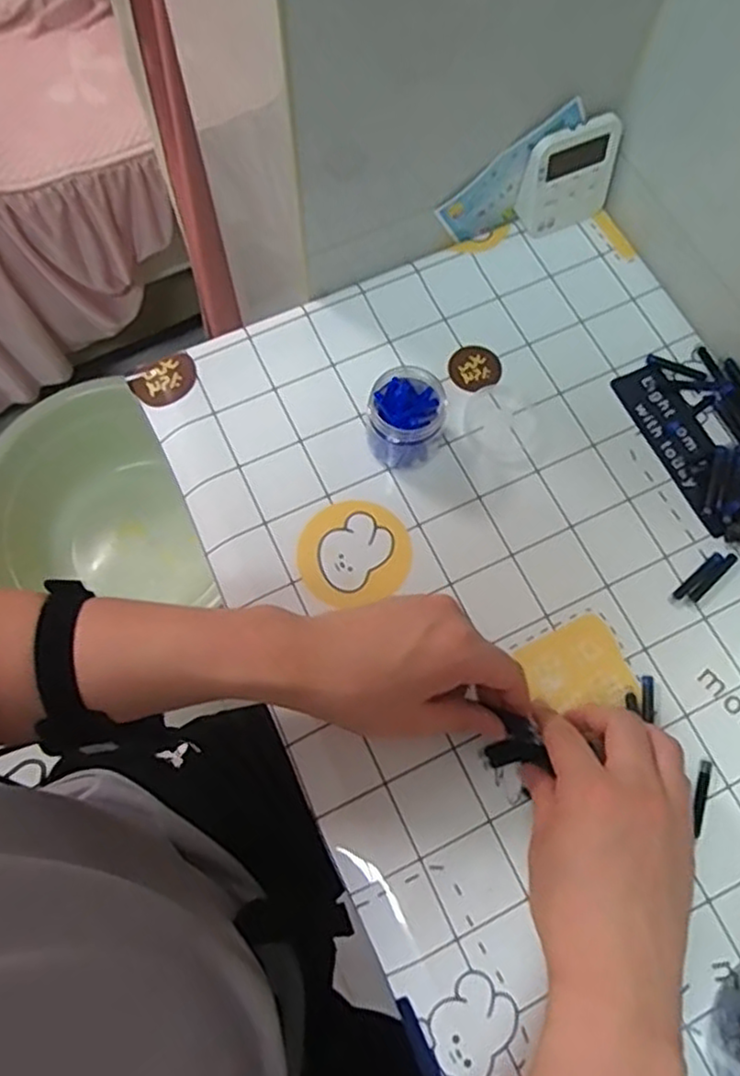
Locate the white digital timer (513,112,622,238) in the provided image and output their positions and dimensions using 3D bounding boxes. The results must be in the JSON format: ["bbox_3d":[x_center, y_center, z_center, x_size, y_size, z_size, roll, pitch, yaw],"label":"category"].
[{"bbox_3d":[0.155,-0.282,0.546,0.077,0.078,0.017,-22,58,-8],"label":"white digital timer"}]

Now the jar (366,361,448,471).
[{"bbox_3d":[0.025,-0.083,0.487,0.051,0.054,0.054,0,72,-1],"label":"jar"}]

